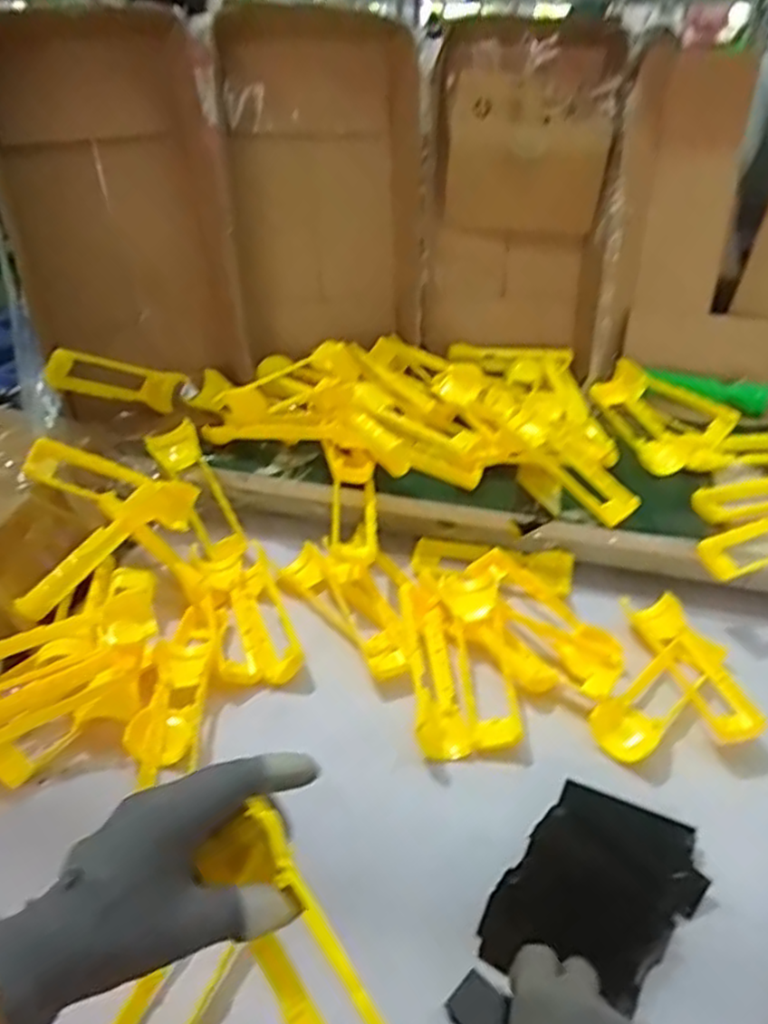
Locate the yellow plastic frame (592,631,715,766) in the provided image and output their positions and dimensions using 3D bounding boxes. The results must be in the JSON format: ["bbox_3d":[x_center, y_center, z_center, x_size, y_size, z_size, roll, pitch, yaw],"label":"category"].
[{"bbox_3d":[0.232,0.157,0.601,0.142,0.024,0.049,-30,45,-35],"label":"yellow plastic frame"}]

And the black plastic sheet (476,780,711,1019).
[{"bbox_3d":[0.141,0.251,0.468,0.101,0.029,0.143,27,43,32],"label":"black plastic sheet"}]

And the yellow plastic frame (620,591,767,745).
[{"bbox_3d":[0.274,0.133,0.623,0.052,0.023,0.163,-7,36,-9],"label":"yellow plastic frame"}]

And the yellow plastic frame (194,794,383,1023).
[{"bbox_3d":[-0.035,0.219,0.335,0.036,0.050,0.161,-22,59,-27],"label":"yellow plastic frame"}]

